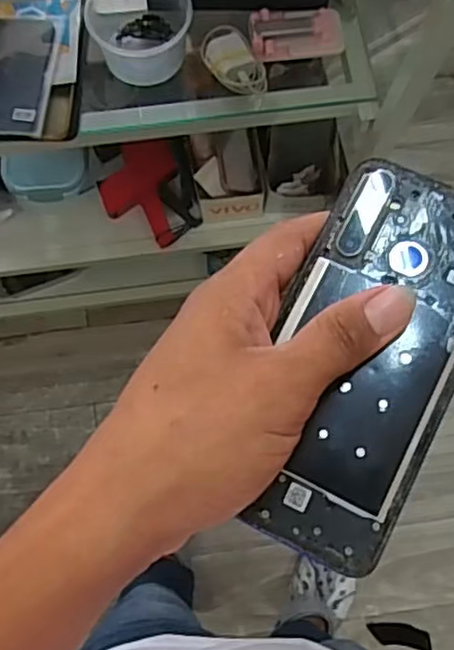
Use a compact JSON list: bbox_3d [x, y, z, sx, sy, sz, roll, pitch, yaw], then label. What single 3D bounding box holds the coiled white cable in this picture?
[{"bbox_3d":[0.005,-0.307,0.781,0.055,0.025,0.087,-26,81,-6],"label":"coiled white cable"}]

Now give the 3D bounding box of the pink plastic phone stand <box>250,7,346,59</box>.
[{"bbox_3d":[0.082,-0.344,0.796,0.106,0.014,0.066,-9,79,-3],"label":"pink plastic phone stand"}]

